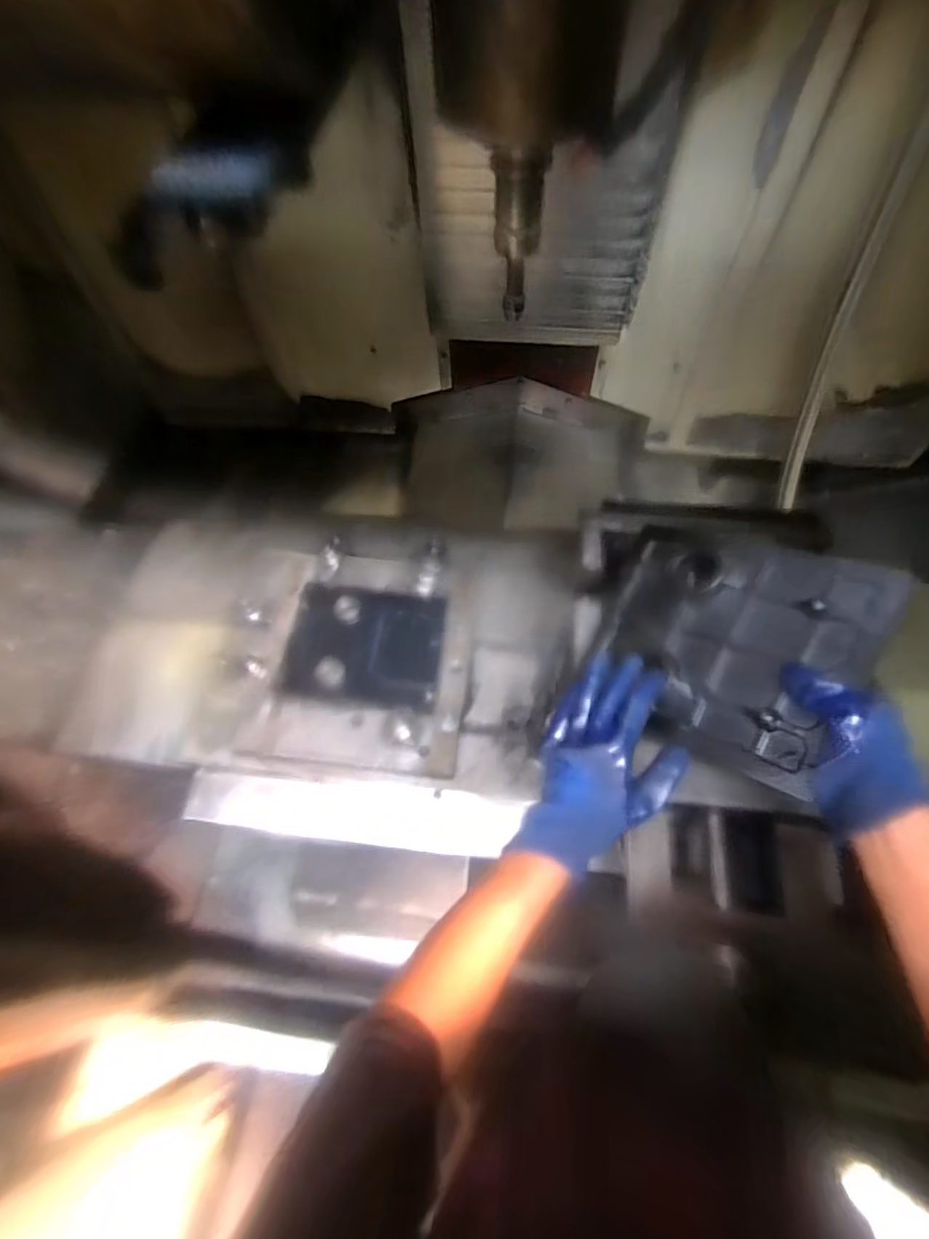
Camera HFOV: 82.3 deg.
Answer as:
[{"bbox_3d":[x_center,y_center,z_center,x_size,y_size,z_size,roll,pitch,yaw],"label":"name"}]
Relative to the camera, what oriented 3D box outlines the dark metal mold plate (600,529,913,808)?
[{"bbox_3d":[0.249,0.023,0.513,0.231,0.012,0.207,22,86,43],"label":"dark metal mold plate"}]

